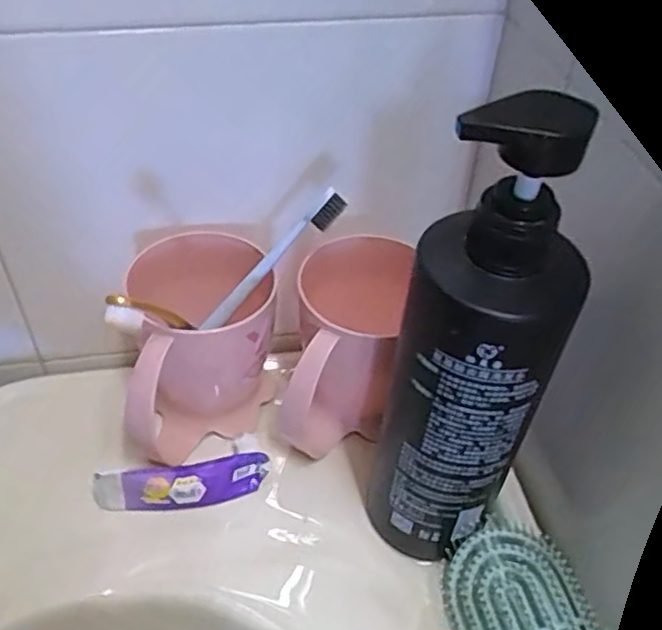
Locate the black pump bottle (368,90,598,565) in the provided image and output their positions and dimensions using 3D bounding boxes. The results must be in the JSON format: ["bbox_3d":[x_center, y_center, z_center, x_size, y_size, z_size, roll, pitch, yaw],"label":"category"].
[{"bbox_3d":[0.066,0.026,0.345,0.081,0.269,0.071,11,46,8],"label":"black pump bottle"}]

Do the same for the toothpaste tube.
[{"bbox_3d":[-0.094,0.104,0.435,0.109,0.035,0.021,-7,46,-10],"label":"toothpaste tube"}]

